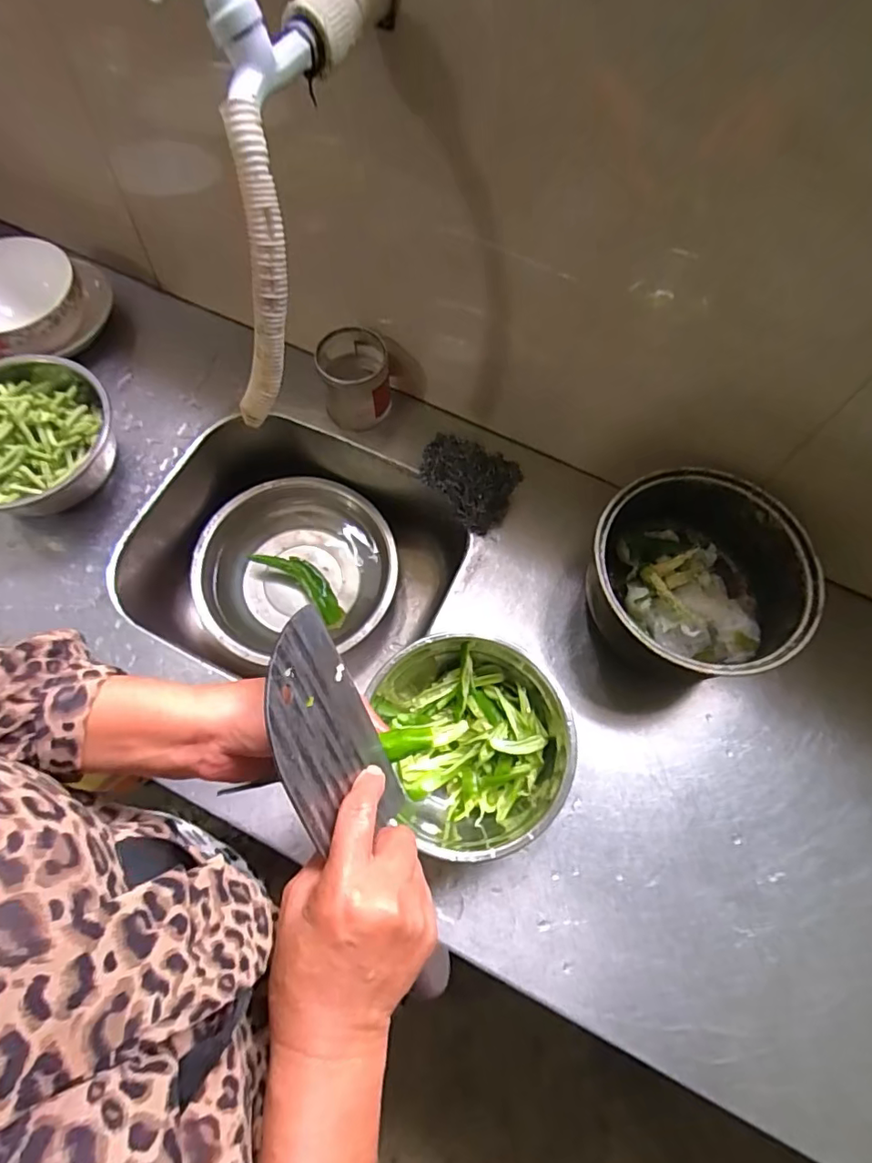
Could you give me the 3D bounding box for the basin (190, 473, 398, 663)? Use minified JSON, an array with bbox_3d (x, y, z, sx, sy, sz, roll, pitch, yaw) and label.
[{"bbox_3d":[-0.186,-0.020,0.751,0.251,0.072,0.240,1,68,-2],"label":"basin"}]

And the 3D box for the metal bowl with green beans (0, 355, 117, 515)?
[{"bbox_3d":[-0.458,-0.159,0.617,0.183,0.092,0.179,1,70,-2],"label":"metal bowl with green beans"}]

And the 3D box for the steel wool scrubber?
[{"bbox_3d":[0.039,-0.123,0.645,0.072,0.056,0.119,-40,75,-16],"label":"steel wool scrubber"}]

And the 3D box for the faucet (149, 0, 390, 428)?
[{"bbox_3d":[-0.118,-0.308,0.413,0.077,0.228,0.278,18,70,4],"label":"faucet"}]

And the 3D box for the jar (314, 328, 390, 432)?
[{"bbox_3d":[-0.100,-0.251,0.673,0.079,0.089,0.091,-10,69,-7],"label":"jar"}]

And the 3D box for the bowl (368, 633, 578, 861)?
[{"bbox_3d":[0.046,0.149,0.527,0.181,0.073,0.187,1,68,-2],"label":"bowl"}]

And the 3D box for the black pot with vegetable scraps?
[{"bbox_3d":[0.266,-0.004,0.577,0.230,0.113,0.204,-40,75,-16],"label":"black pot with vegetable scraps"}]

